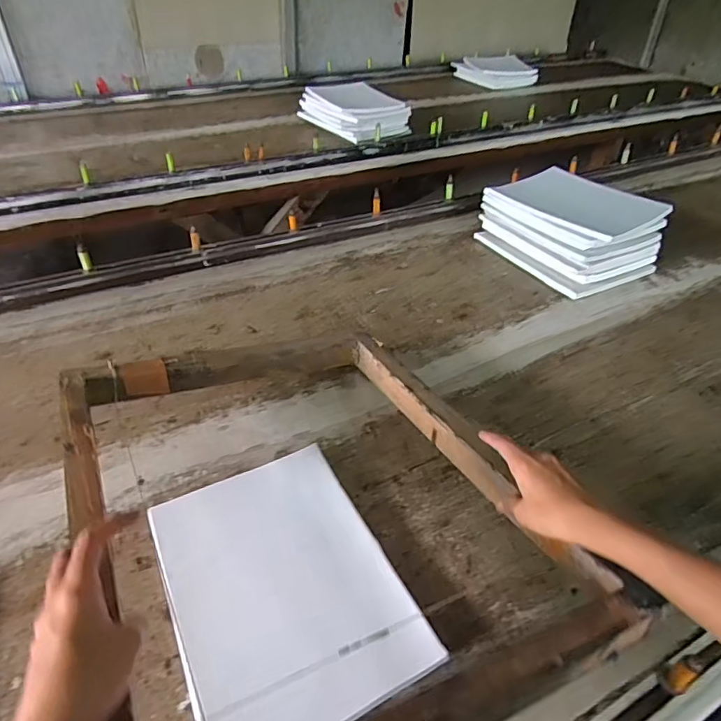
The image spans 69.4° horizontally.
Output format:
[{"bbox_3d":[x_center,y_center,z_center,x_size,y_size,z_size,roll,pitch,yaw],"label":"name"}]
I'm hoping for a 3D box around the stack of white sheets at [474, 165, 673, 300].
[{"bbox_3d":[0.396,-0.261,1.010,0.229,0.112,0.297,-20,45,-24],"label":"stack of white sheets"}]

